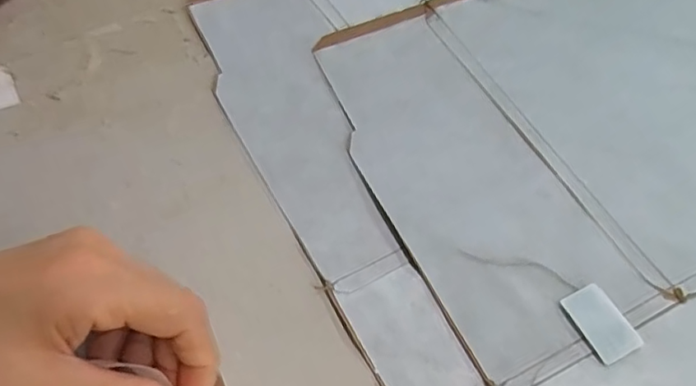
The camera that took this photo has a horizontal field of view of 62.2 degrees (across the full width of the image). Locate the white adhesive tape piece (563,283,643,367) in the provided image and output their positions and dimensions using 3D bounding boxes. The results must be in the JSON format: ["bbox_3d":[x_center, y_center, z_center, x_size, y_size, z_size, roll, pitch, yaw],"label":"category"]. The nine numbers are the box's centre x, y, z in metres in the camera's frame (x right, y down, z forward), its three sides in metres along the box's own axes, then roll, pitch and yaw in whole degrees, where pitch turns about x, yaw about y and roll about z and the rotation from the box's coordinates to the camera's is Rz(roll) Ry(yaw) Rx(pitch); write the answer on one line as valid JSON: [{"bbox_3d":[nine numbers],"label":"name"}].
[{"bbox_3d":[0.110,0.055,0.248,0.019,0.004,0.032,-22,61,-13],"label":"white adhesive tape piece"}]

